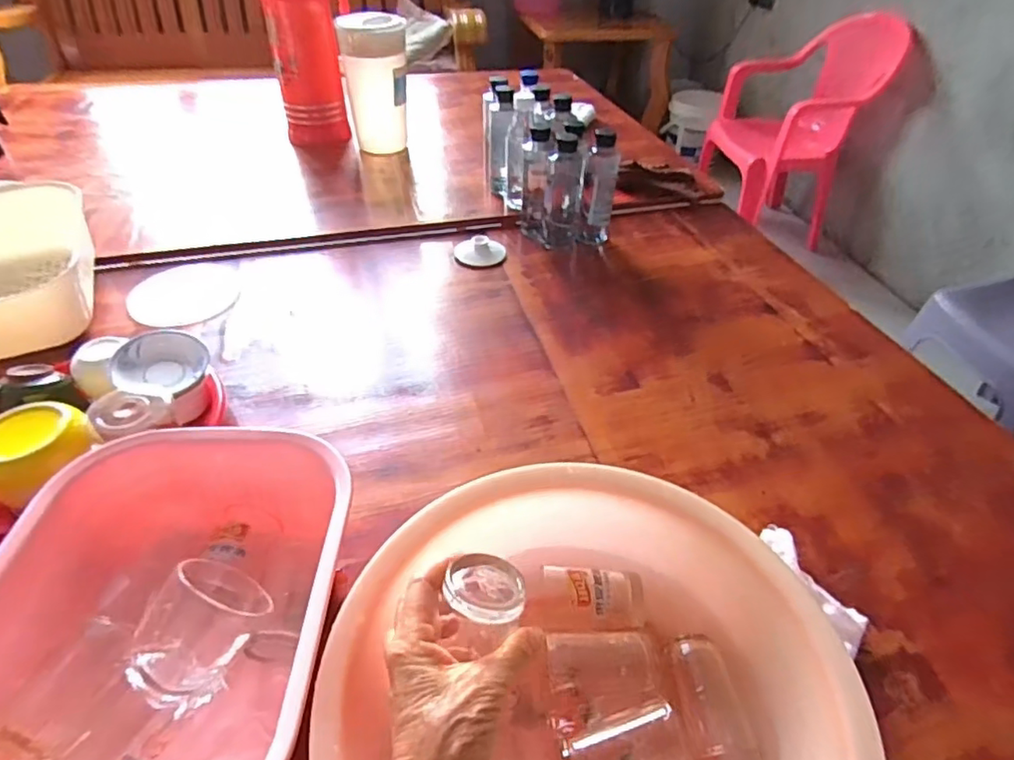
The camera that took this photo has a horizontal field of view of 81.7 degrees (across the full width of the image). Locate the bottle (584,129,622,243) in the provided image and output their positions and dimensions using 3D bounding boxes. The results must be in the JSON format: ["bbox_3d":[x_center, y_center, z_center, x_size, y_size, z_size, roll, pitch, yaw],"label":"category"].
[{"bbox_3d":[0.148,-0.304,0.930,0.050,0.166,0.050,7,43,7],"label":"bottle"}]

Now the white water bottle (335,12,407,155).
[{"bbox_3d":[-0.252,-0.575,1.157,0.119,0.235,0.113,-7,43,-8],"label":"white water bottle"}]

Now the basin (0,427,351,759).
[{"bbox_3d":[-0.238,0.183,0.415,0.235,0.102,0.292,-1,42,-2],"label":"basin"}]

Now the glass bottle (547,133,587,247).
[{"bbox_3d":[0.089,-0.290,0.913,0.057,0.164,0.050,7,43,7],"label":"glass bottle"}]

